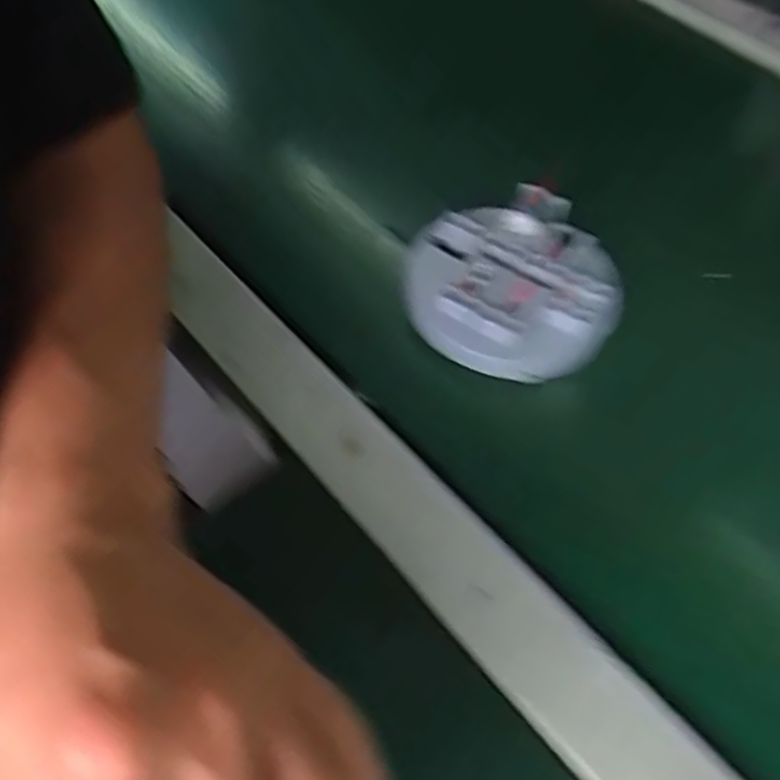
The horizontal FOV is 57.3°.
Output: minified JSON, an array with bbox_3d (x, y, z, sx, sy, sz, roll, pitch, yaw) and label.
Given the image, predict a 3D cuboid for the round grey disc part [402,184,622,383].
[{"bbox_3d":[0.061,-0.054,0.363,0.101,0.029,0.102,-2,57,3],"label":"round grey disc part"}]

